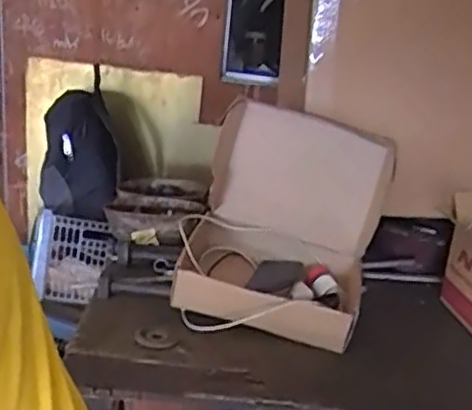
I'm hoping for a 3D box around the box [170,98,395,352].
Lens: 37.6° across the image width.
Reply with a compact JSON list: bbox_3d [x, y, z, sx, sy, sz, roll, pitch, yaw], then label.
[{"bbox_3d":[0.068,0.030,1.091,0.289,0.265,0.277,12,24,15],"label":"box"}]

